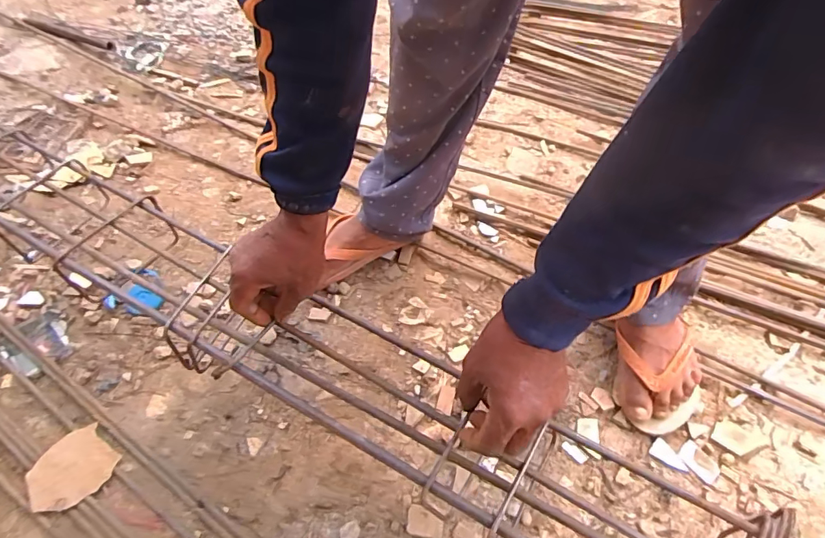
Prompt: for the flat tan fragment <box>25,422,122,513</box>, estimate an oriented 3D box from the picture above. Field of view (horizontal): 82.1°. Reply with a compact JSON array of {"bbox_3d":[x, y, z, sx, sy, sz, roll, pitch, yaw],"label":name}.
[{"bbox_3d":[-0.421,0.246,0.581,0.089,0.026,0.093,-1,53,1],"label":"flat tan fragment"}]

